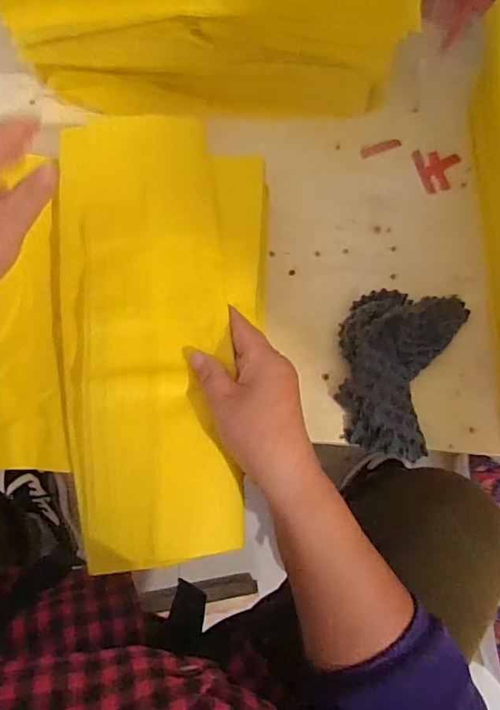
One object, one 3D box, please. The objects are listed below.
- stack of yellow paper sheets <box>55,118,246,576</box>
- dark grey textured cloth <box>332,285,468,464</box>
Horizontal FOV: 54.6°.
[{"bbox_3d":[-0.083,-0.032,0.371,0.129,0.029,0.354,-6,73,-2],"label":"stack of yellow paper sheets"},{"bbox_3d":[0.127,0.004,0.430,0.099,0.031,0.158,22,75,6],"label":"dark grey textured cloth"}]

